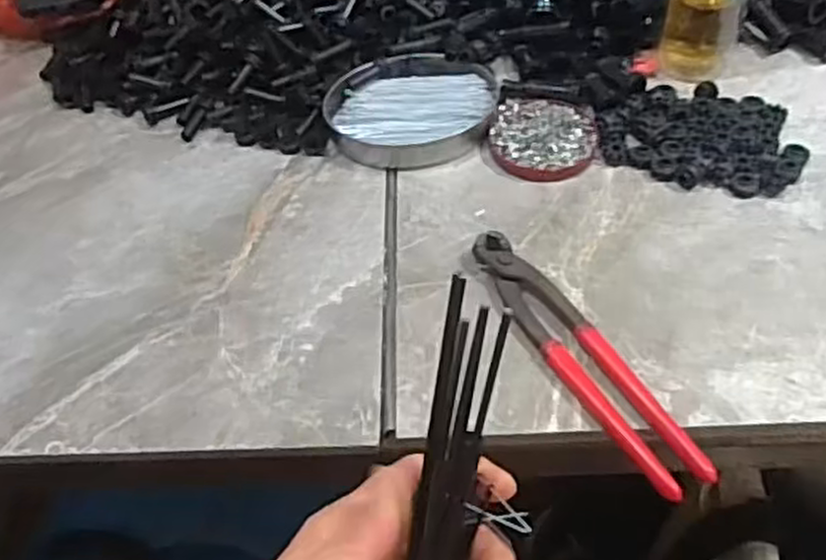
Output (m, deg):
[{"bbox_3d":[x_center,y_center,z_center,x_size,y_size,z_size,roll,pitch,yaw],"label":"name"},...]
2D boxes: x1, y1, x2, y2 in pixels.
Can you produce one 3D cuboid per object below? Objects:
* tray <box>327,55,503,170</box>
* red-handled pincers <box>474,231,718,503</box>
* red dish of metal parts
[{"bbox_3d":[-0.001,-0.136,0.599,0.133,0.028,0.103,-4,52,1],"label":"tray"},{"bbox_3d":[0.098,0.044,0.452,0.033,0.017,0.201,-26,55,-16],"label":"red-handled pincers"},{"bbox_3d":[0.101,-0.111,0.581,0.078,0.012,0.078,-2,52,3],"label":"red dish of metal parts"}]

